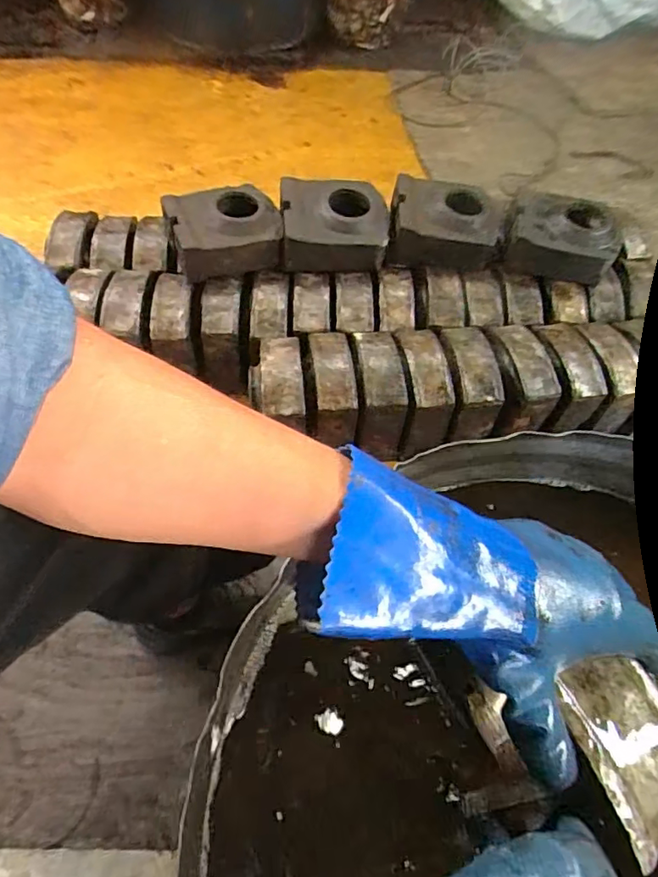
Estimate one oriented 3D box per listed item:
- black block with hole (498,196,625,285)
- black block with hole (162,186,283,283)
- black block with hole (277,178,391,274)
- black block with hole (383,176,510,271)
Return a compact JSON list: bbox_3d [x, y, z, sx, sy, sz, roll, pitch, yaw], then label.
[{"bbox_3d":[0.410,-0.343,0.984,0.188,0.094,0.111,12,56,5],"label":"black block with hole"},{"bbox_3d":[-0.183,-0.356,0.970,0.193,0.097,0.122,-8,57,-9],"label":"black block with hole"},{"bbox_3d":[0.006,-0.381,0.979,0.183,0.072,0.170,3,56,-1],"label":"black block with hole"},{"bbox_3d":[0.211,-0.379,0.987,0.197,0.106,0.113,8,56,3],"label":"black block with hole"}]

